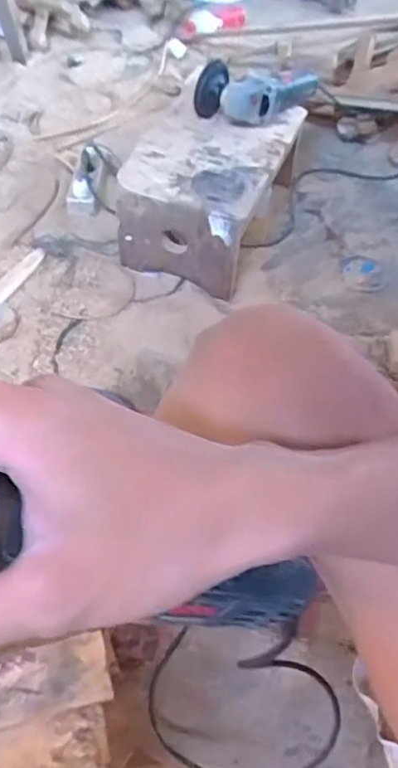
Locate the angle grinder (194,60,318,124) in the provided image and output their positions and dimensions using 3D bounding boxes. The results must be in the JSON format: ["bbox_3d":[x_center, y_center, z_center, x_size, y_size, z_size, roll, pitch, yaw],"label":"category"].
[{"bbox_3d":[0.113,-0.544,1.136,0.238,0.081,0.120,4,53,-2],"label":"angle grinder"}]

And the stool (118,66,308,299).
[{"bbox_3d":[0.022,-0.365,1.168,0.238,0.203,0.336,19,54,10],"label":"stool"}]

